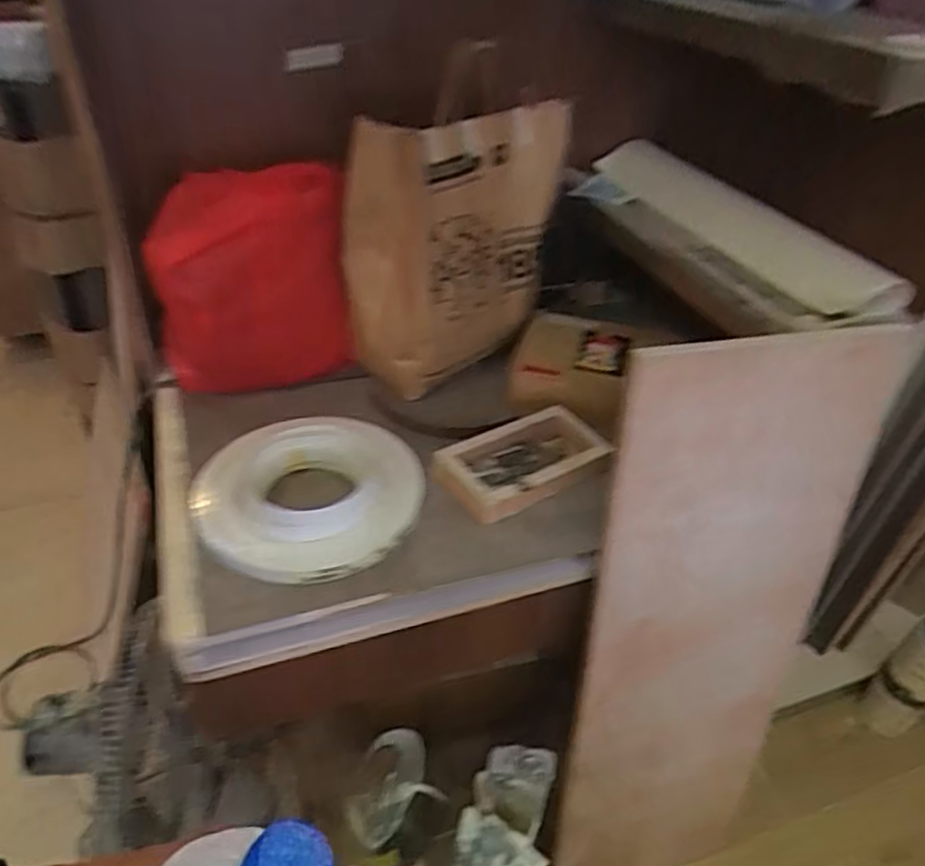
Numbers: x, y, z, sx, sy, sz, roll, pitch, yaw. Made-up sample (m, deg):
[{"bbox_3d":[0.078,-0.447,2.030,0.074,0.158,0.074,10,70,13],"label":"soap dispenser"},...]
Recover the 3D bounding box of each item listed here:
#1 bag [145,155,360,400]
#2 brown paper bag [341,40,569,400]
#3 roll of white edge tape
[{"bbox_3d":[-0.296,-0.200,0.957,0.258,0.294,0.109,-19,43,-27],"label":"bag"},{"bbox_3d":[0.002,-0.278,1.022,0.152,0.374,0.330,30,45,30],"label":"brown paper bag"},{"bbox_3d":[-0.188,0.065,0.849,0.263,0.069,0.247,2,38,-2],"label":"roll of white edge tape"}]

